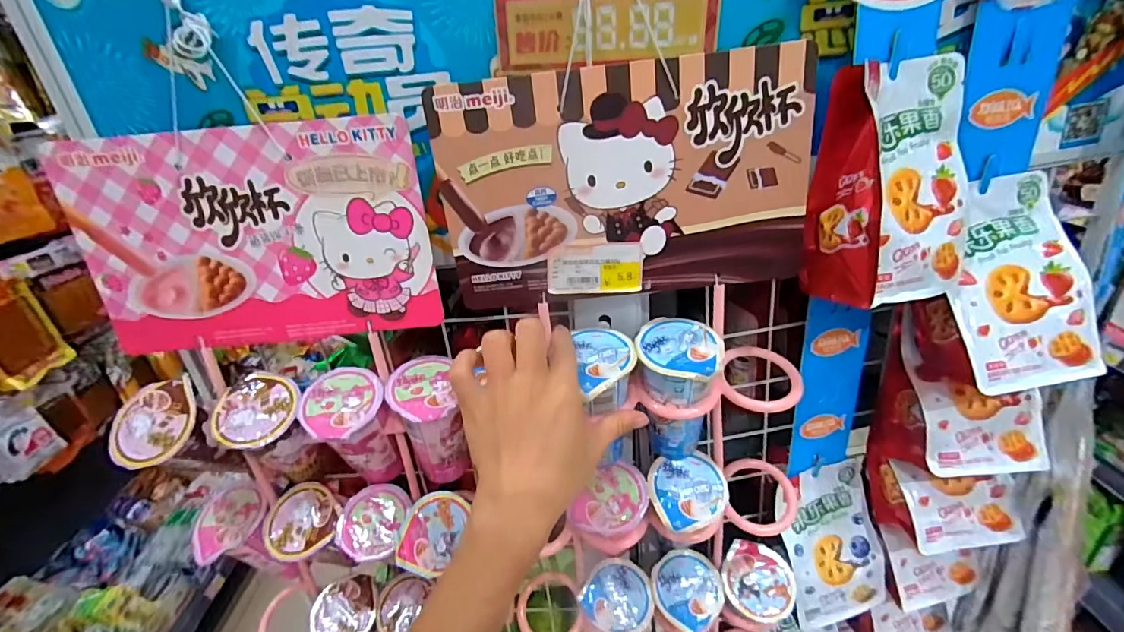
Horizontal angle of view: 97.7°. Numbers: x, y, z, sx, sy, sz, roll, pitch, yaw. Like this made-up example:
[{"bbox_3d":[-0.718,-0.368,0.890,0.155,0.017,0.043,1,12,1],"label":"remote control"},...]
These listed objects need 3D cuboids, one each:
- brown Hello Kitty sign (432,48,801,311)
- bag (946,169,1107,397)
[{"bbox_3d":[0.042,-0.087,0.338,0.245,0.151,0.010,-6,27,2],"label":"brown Hello Kitty sign"},{"bbox_3d":[0.332,-0.026,0.362,0.091,0.154,0.017,-9,-11,3],"label":"bag"}]

